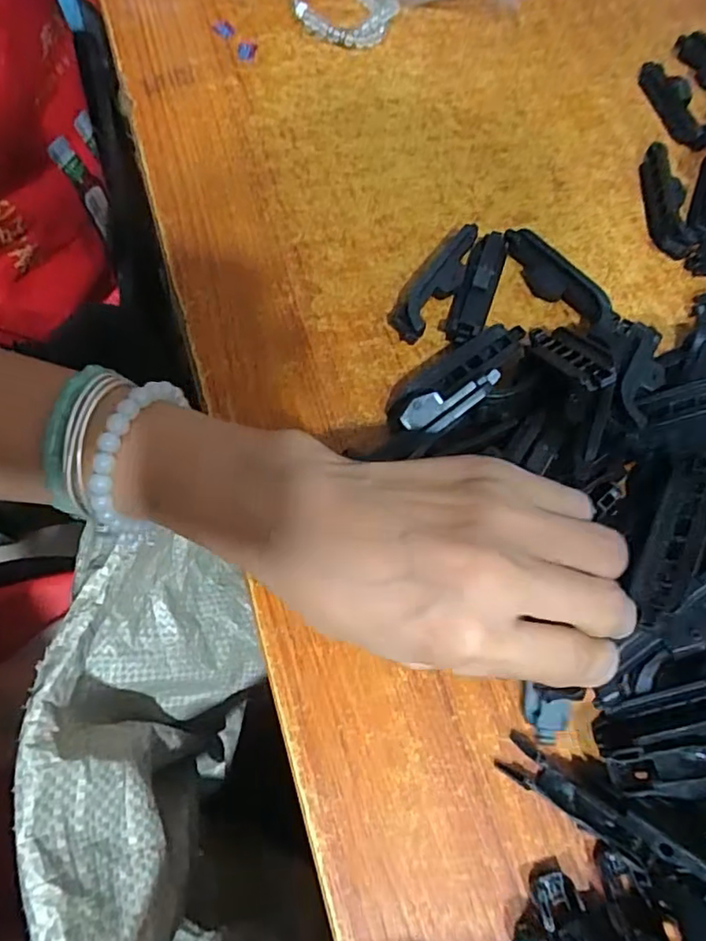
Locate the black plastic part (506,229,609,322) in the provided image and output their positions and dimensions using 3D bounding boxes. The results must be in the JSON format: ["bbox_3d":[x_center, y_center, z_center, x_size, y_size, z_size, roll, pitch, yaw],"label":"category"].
[{"bbox_3d":[0.101,-0.098,0.301,0.014,0.018,0.065,-34,72,-15],"label":"black plastic part"}]

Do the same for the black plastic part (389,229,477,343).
[{"bbox_3d":[0.043,-0.096,0.296,0.020,0.018,0.074,32,69,11],"label":"black plastic part"}]

